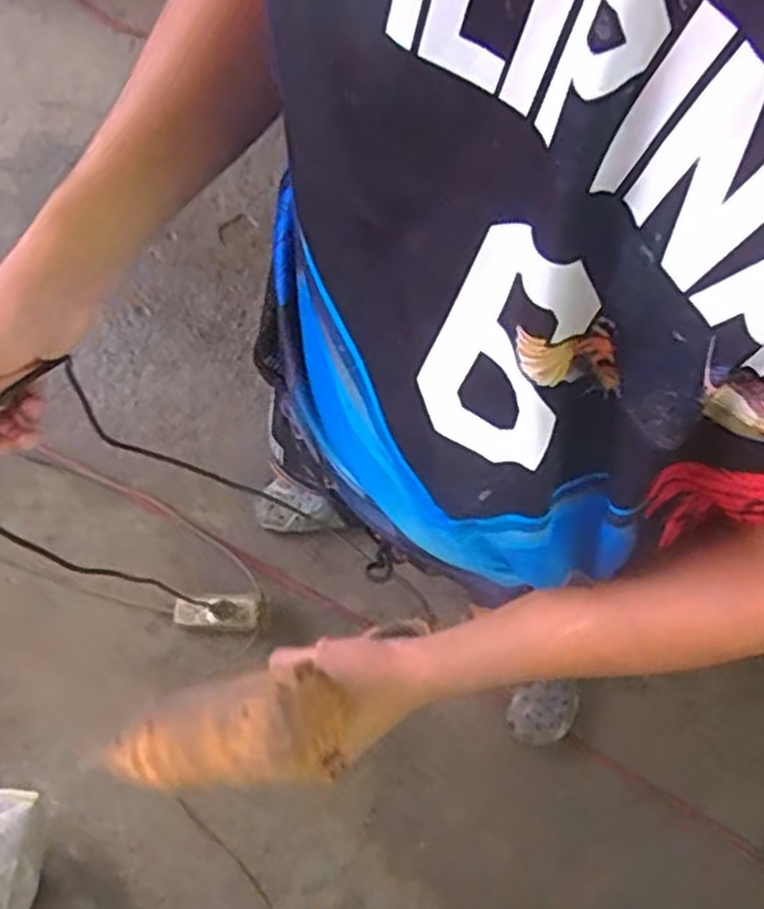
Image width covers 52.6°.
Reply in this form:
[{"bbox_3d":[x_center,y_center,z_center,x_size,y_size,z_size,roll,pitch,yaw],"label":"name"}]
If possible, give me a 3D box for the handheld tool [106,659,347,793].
[{"bbox_3d":[-0.113,0.186,0.502,0.180,0.053,0.068,-18,67,22],"label":"handheld tool"}]

